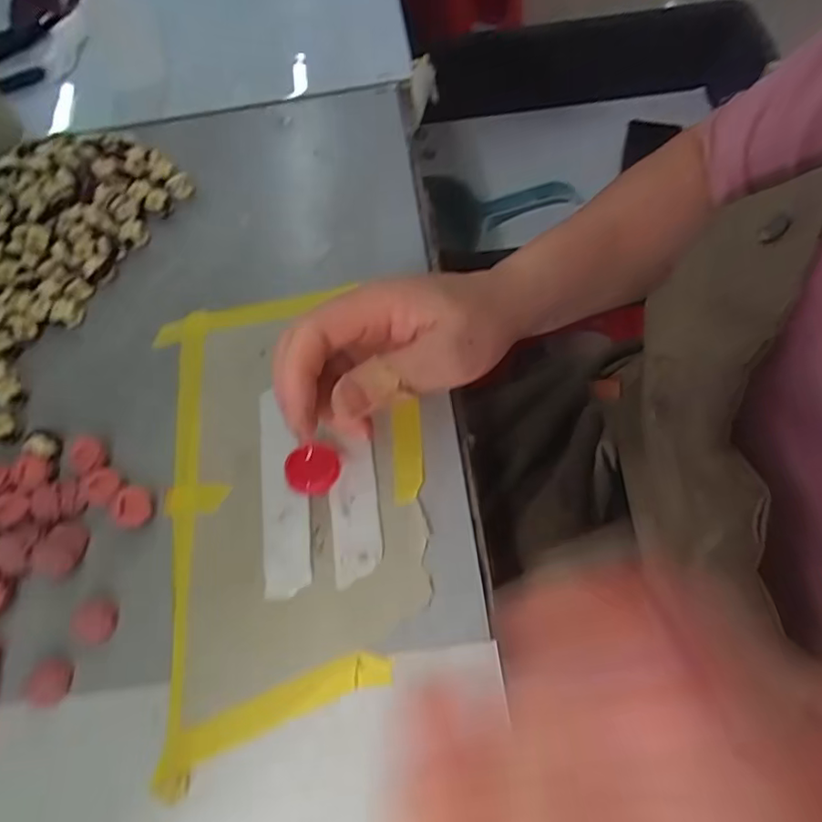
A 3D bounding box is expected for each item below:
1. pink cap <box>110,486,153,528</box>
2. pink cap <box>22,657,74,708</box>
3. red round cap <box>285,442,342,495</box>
[{"bbox_3d":[-0.145,0.049,0.296,0.018,0.005,0.022,-10,62,1],"label":"pink cap"},{"bbox_3d":[-0.170,0.126,0.266,0.020,0.004,0.019,-3,63,5],"label":"pink cap"},{"bbox_3d":[-0.052,0.030,0.296,0.028,0.008,0.025,20,66,12],"label":"red round cap"}]

